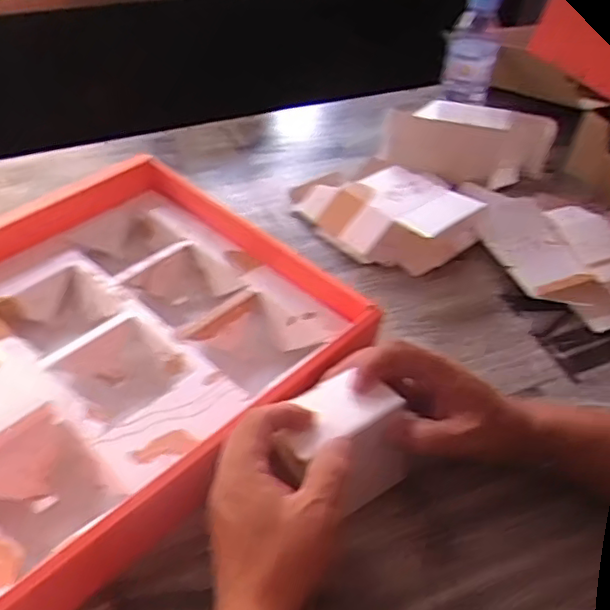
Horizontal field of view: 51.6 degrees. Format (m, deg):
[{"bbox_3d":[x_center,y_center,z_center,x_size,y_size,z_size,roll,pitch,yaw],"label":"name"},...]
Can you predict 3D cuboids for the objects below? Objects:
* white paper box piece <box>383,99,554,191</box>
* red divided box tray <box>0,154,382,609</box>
[{"bbox_3d":[0.198,-0.192,0.761,0.194,0.083,0.062,5,46,3],"label":"white paper box piece"},{"bbox_3d":[-0.185,0.035,0.539,0.373,0.068,0.361,-34,56,-30],"label":"red divided box tray"}]

